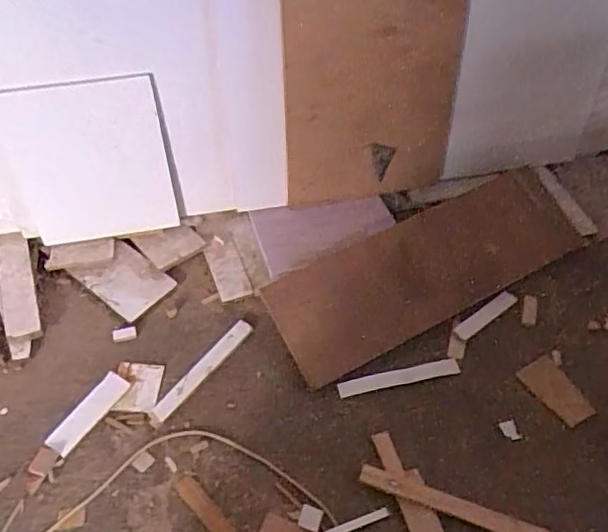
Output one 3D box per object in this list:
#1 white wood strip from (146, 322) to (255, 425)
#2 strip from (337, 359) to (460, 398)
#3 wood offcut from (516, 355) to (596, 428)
[{"bbox_3d":[-0.285,0.287,1.583,0.049,0.029,0.373,32,57,22],"label":"white wood strip"},{"bbox_3d":[0.265,0.311,1.589,0.340,0.023,0.041,-9,52,-9],"label":"strip"},{"bbox_3d":[0.698,0.354,1.588,0.102,0.023,0.194,-37,72,4],"label":"wood offcut"}]

